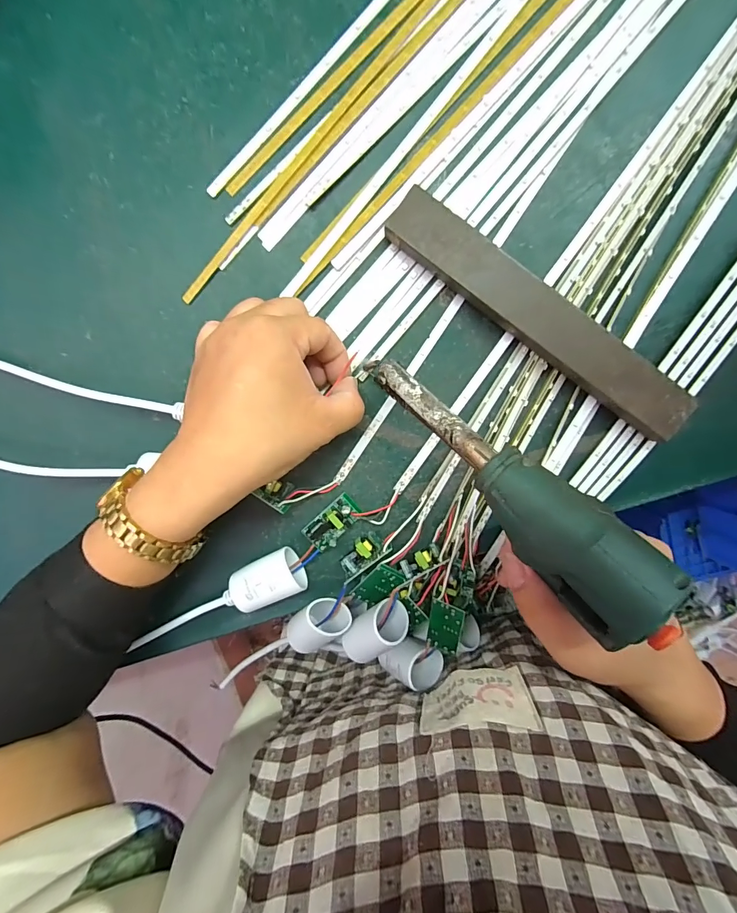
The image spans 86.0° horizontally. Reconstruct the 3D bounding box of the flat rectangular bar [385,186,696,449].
[{"bbox_3d":[0.098,-0.081,0.232,0.200,0.022,0.031,37,97,-3],"label":"flat rectangular bar"}]

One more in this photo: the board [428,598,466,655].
[{"bbox_3d":[0.047,0.106,0.244,0.020,0.004,0.034,16,113,27],"label":"board"}]

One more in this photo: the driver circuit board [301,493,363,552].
[{"bbox_3d":[-0.023,0.044,0.257,0.036,0.018,0.021,-42,94,7],"label":"driver circuit board"}]

